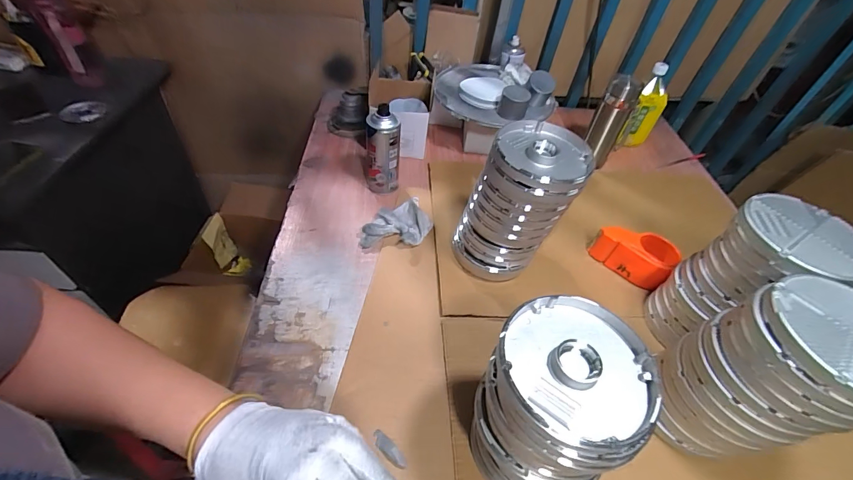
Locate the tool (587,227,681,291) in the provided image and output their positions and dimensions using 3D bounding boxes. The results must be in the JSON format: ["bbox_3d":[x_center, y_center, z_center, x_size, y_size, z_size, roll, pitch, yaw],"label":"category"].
[{"bbox_3d":[0.376,0.017,0.683,0.127,0.052,0.092,38,56,25],"label":"tool"}]

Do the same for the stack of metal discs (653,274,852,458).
[{"bbox_3d":[0.383,0.163,0.438,0.146,0.224,0.138,-5,49,-12],"label":"stack of metal discs"}]

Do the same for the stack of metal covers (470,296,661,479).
[{"bbox_3d":[0.132,0.182,0.410,0.147,0.215,0.145,22,51,14],"label":"stack of metal covers"}]

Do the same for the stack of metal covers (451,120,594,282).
[{"bbox_3d":[0.139,-0.055,0.606,0.153,0.227,0.141,20,50,13],"label":"stack of metal covers"}]

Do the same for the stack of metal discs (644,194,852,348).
[{"bbox_3d":[0.439,0.064,0.530,0.144,0.222,0.129,-6,49,-10],"label":"stack of metal discs"}]

